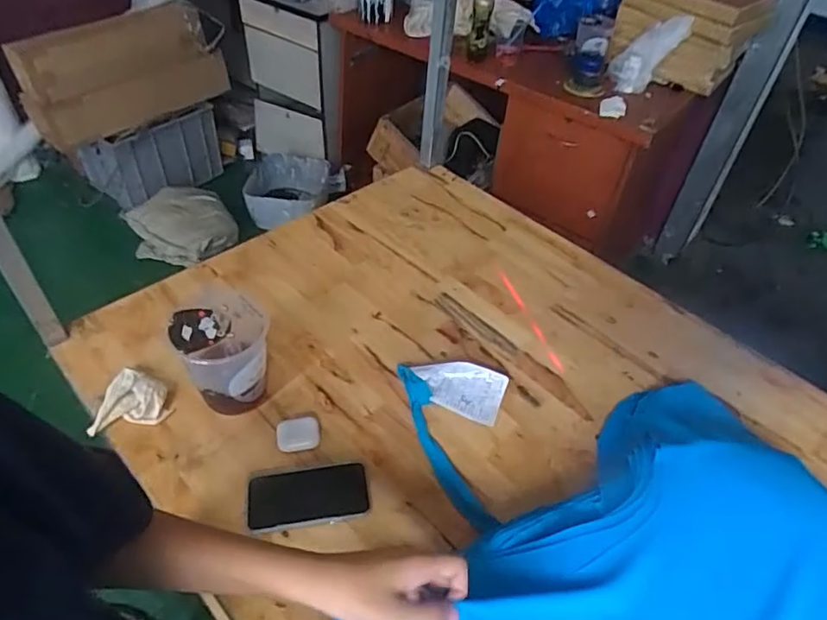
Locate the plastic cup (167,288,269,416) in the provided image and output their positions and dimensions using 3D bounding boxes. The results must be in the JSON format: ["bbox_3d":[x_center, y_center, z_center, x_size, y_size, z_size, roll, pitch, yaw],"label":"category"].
[{"bbox_3d":[-0.237,0.066,0.725,0.105,0.154,0.110,0,46,-4],"label":"plastic cup"}]

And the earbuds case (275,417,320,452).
[{"bbox_3d":[-0.148,0.160,0.729,0.053,0.021,0.038,-1,46,-6],"label":"earbuds case"}]

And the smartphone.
[{"bbox_3d":[-0.124,0.221,0.674,0.145,0.011,0.078,-5,39,-2],"label":"smartphone"}]

